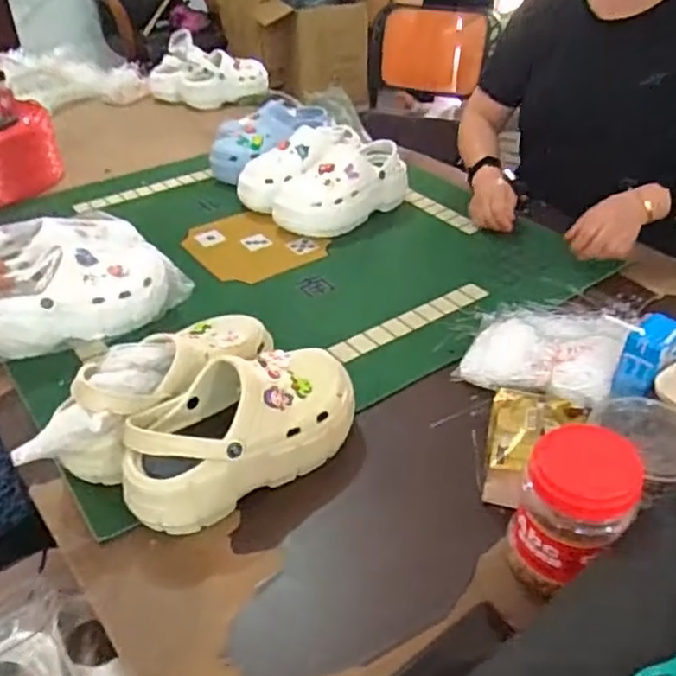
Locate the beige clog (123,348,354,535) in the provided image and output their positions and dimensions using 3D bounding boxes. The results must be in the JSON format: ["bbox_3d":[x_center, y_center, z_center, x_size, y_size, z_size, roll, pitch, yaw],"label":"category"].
[{"bbox_3d":[-0.099,0.093,0.693,0.251,0.125,0.101,-25,41,-27],"label":"beige clog"}]

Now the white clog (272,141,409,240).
[{"bbox_3d":[0.003,-0.270,1.175,0.249,0.122,0.116,-29,43,-31],"label":"white clog"}]

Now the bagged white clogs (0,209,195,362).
[{"bbox_3d":[-0.393,-0.076,0.919,0.298,0.112,0.231,-25,41,-26],"label":"bagged white clogs"}]

